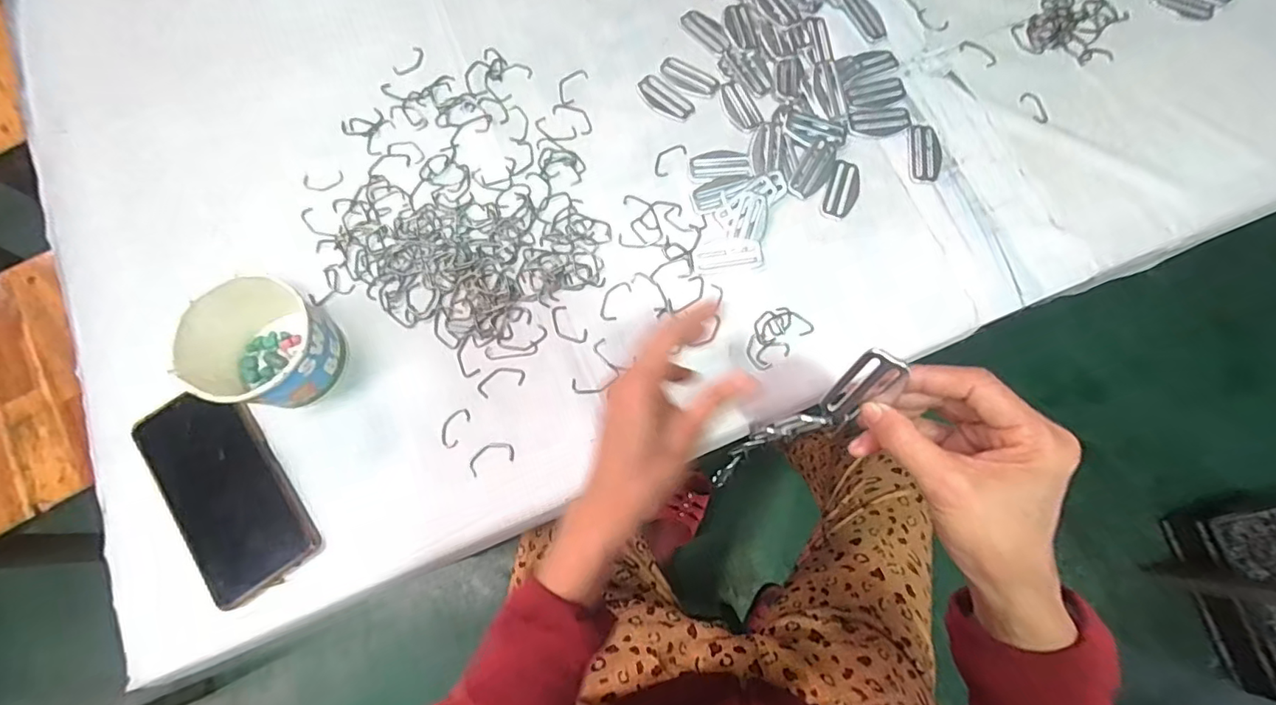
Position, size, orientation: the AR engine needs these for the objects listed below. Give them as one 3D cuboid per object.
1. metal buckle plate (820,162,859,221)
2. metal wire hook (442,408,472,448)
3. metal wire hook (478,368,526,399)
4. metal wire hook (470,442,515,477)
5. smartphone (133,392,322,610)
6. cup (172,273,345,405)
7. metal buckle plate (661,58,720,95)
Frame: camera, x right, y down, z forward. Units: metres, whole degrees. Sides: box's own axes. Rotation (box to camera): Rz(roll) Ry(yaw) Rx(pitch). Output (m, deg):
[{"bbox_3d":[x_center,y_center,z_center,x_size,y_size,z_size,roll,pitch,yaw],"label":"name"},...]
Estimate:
[{"bbox_3d":[0.188,-0.149,0.502,0.028,0.004,0.059,20,77,5],"label":"metal buckle plate"},{"bbox_3d":[-0.148,0.060,0.444,0.016,0.004,0.033,24,77,6],"label":"metal wire hook"},{"bbox_3d":[-0.113,0.023,0.453,0.039,0.004,0.020,-19,77,-5],"label":"metal wire hook"},{"bbox_3d":[-0.118,0.083,0.440,0.037,0.004,0.020,-23,77,-6],"label":"metal wire hook"},{"bbox_3d":[-0.318,0.105,0.426,0.079,0.013,0.164,-34,79,-8],"label":"smartphone"},{"bbox_3d":[-0.279,-0.002,0.420,0.084,0.078,0.079,0,76,0],"label":"cup"},{"bbox_3d":[0.049,-0.263,0.525,0.057,0.004,0.027,27,77,6],"label":"metal buckle plate"}]

